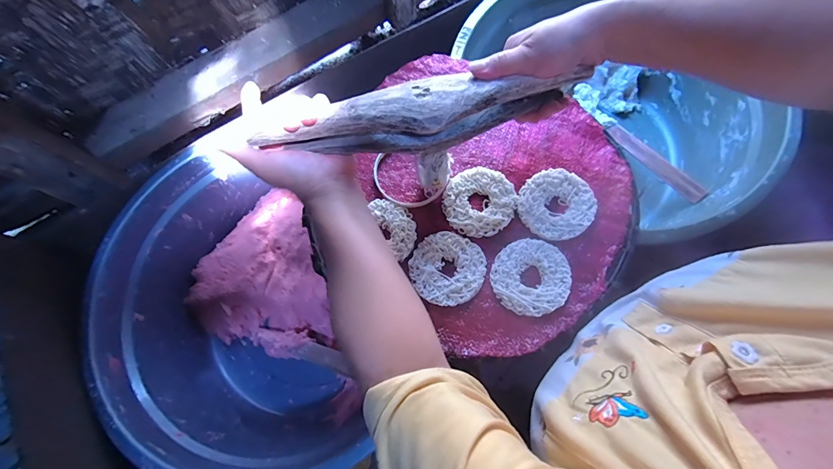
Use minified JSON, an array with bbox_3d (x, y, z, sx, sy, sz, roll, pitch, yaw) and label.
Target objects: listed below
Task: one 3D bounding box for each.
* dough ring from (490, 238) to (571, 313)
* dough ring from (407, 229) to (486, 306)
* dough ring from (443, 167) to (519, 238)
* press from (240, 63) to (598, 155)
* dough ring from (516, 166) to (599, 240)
[{"bbox_3d":[0.119,0.043,0.374,0.079,0.011,0.076,-1,72,4],"label":"dough ring"},{"bbox_3d":[0.033,0.036,0.383,0.076,0.005,0.076,-1,72,4],"label":"dough ring"},{"bbox_3d":[0.071,-0.037,0.406,0.079,0.012,0.076,-1,72,4],"label":"dough ring"},{"bbox_3d":[0.007,-0.111,0.327,0.266,0.036,0.059,-11,70,-3],"label":"press"},{"bbox_3d":[0.154,-0.034,0.396,0.077,0.012,0.078,-1,72,4],"label":"dough ring"}]

